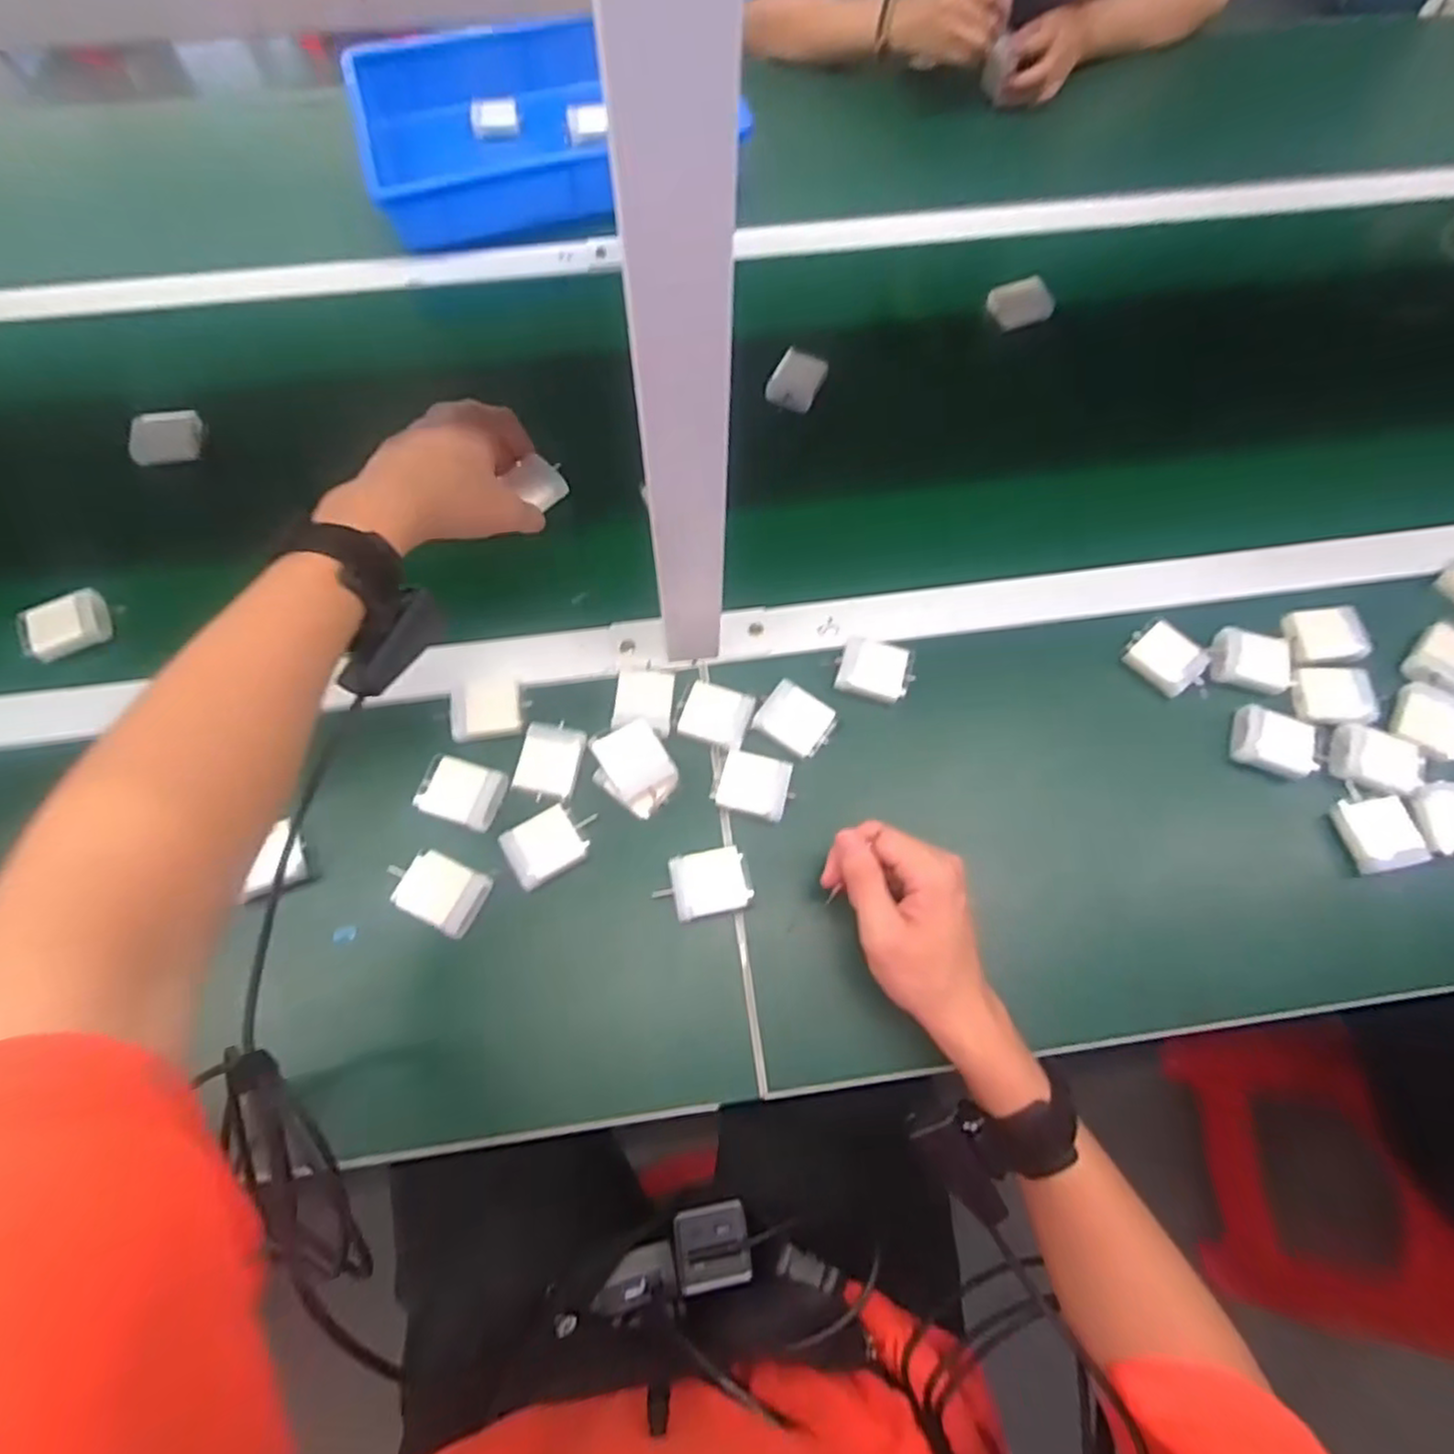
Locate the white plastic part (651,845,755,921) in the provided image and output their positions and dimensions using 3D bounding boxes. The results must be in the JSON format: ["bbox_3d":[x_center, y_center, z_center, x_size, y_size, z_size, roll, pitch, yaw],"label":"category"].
[{"bbox_3d":[-0.016,0.105,0.477,0.059,0.016,0.041,-12,67,-6],"label":"white plastic part"}]

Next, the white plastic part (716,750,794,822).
[{"bbox_3d":[0.019,0.040,0.493,0.045,0.014,0.041,13,67,6],"label":"white plastic part"}]

